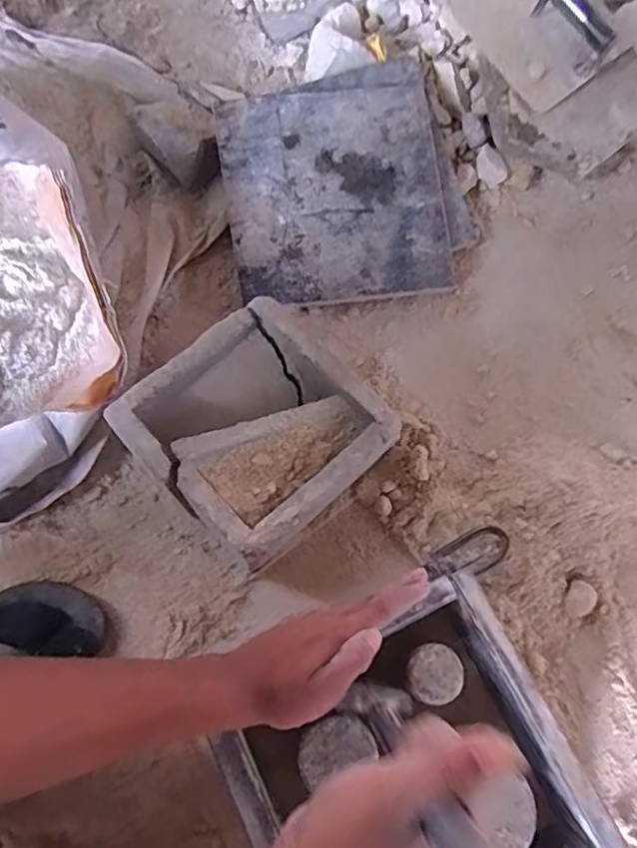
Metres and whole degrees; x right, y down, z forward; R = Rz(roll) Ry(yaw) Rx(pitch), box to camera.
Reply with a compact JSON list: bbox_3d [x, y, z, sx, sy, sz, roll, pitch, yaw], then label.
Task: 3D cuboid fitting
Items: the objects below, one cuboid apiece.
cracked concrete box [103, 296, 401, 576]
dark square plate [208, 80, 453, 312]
[{"bbox_3d":[-0.062,0.012,0.598,0.210,0.100,0.210,-43,79,-14],"label":"cracked concrete box"},{"bbox_3d":[0.020,-0.272,0.703,0.249,0.013,0.256,-9,88,-5],"label":"dark square plate"}]

